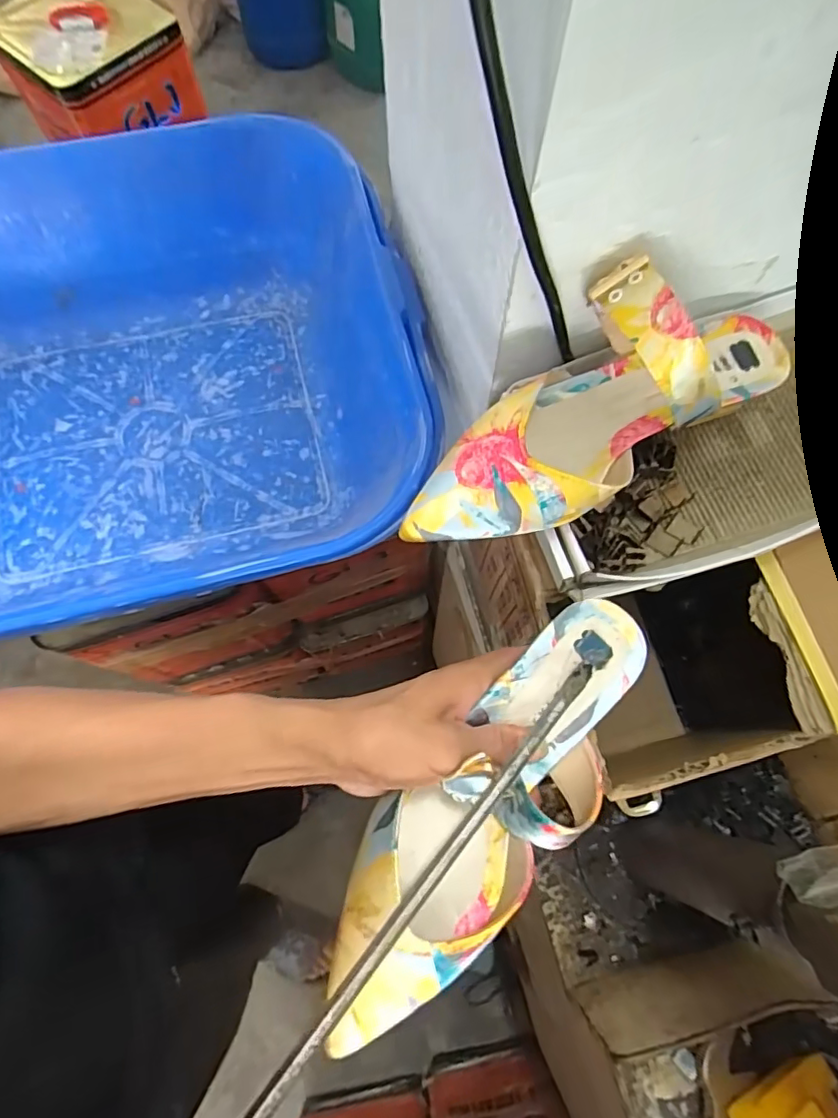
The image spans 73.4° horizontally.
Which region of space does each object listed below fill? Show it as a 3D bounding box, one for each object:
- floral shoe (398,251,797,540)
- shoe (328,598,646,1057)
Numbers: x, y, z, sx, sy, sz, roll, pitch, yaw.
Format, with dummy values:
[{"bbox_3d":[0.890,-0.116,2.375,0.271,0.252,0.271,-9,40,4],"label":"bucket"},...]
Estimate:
[{"bbox_3d":[0.108,-0.093,0.329,0.275,0.077,0.093,-34,74,-11],"label":"floral shoe"},{"bbox_3d":[0.040,0.138,0.314,0.085,0.054,0.265,36,78,11],"label":"shoe"}]

